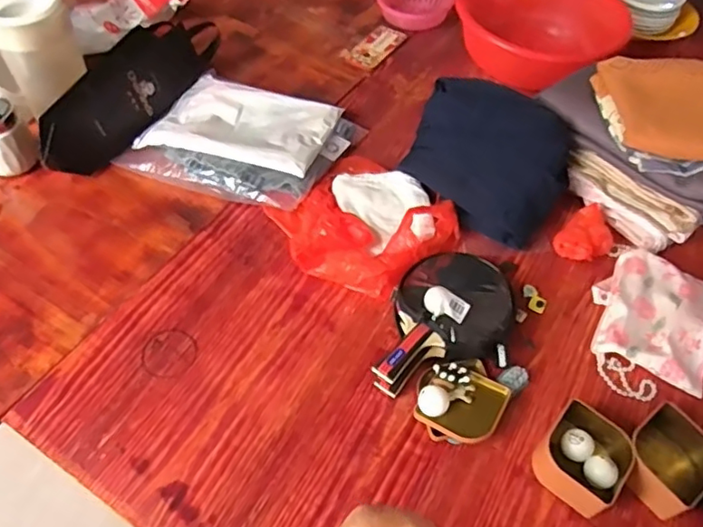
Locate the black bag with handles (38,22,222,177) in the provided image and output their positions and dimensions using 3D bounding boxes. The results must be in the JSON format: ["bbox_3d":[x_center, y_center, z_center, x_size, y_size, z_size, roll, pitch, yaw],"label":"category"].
[{"bbox_3d":[-0.397,-0.309,1.075,0.116,0.114,0.421,23,54,15],"label":"black bag with handles"}]

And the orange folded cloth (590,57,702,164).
[{"bbox_3d":[0.521,-0.252,0.917,0.266,0.043,0.202,4,64,16],"label":"orange folded cloth"}]

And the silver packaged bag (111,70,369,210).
[{"bbox_3d":[-0.187,-0.228,1.054,0.338,0.064,0.283,20,54,13],"label":"silver packaged bag"}]

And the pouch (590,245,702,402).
[{"bbox_3d":[0.442,0.084,0.867,0.170,0.040,0.241,26,57,17],"label":"pouch"}]

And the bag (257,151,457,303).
[{"bbox_3d":[0.009,-0.069,0.948,0.261,0.062,0.252,-35,61,-26],"label":"bag"}]

